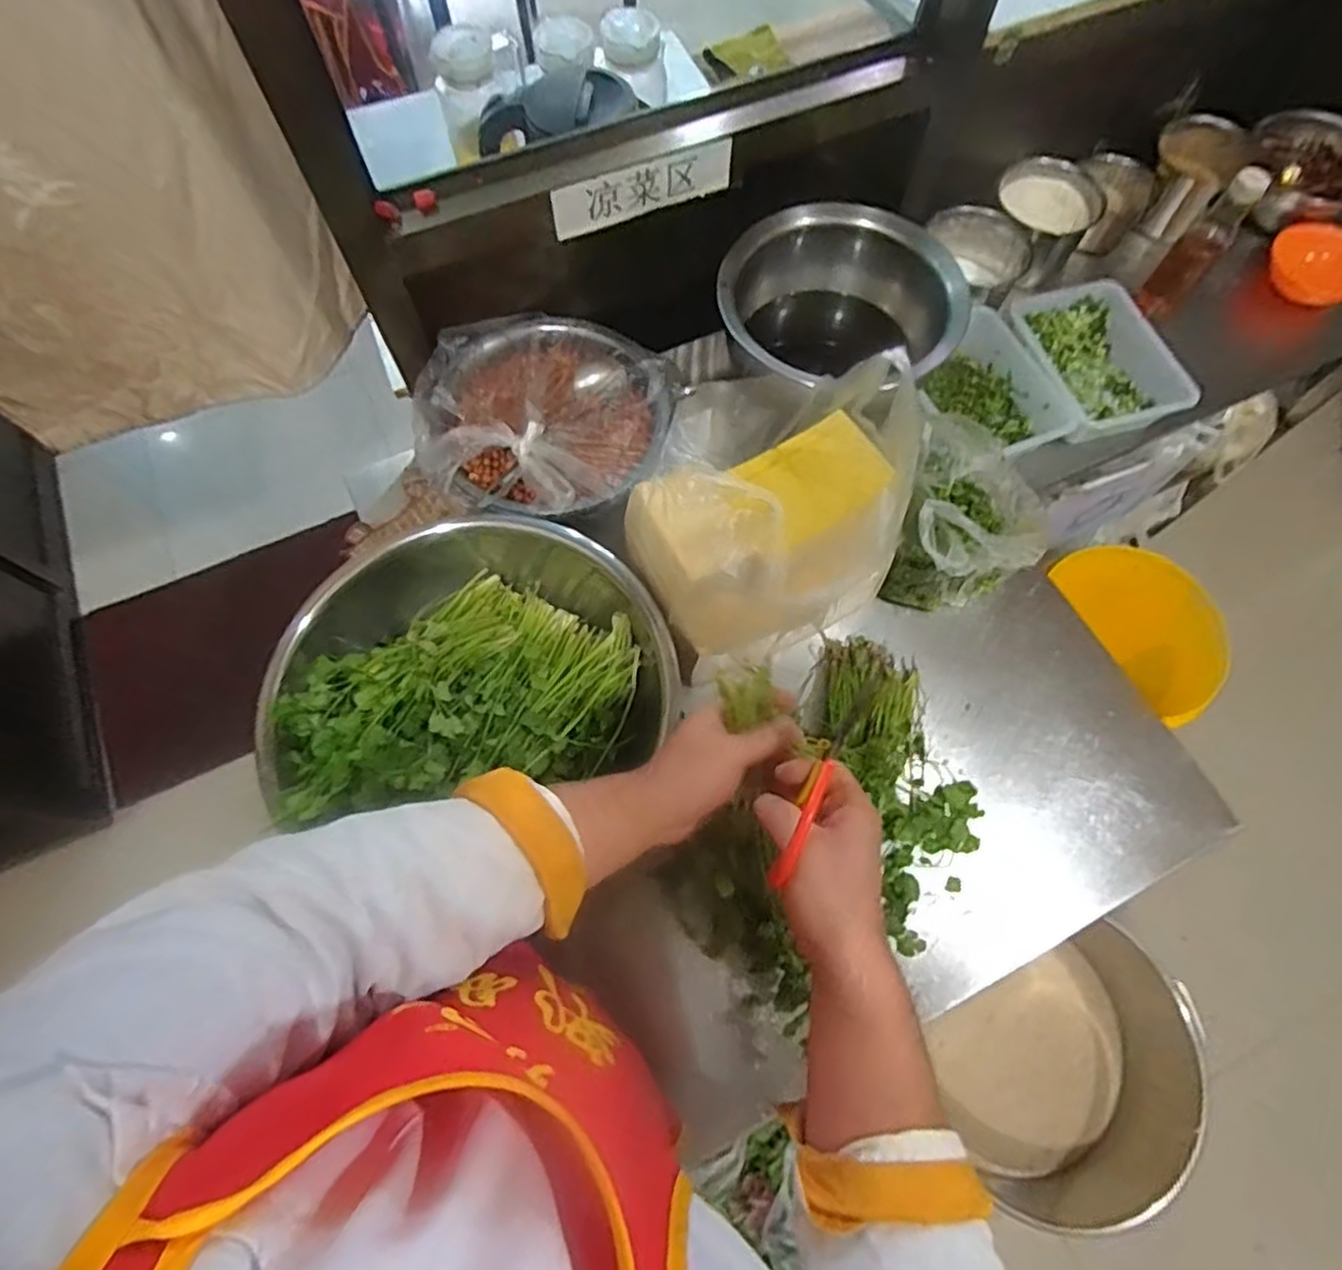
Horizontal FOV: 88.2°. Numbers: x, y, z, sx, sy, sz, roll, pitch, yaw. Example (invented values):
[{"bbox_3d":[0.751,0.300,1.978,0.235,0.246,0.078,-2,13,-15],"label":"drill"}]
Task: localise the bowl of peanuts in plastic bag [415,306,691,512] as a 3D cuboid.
[{"bbox_3d":[-0.137,-0.262,0.804,0.250,0.102,0.285,35,72,13],"label":"bowl of peanuts in plastic bag"}]

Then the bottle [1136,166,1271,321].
[{"bbox_3d":[0.726,-0.531,0.958,0.058,0.198,0.058,38,72,14],"label":"bottle"}]

